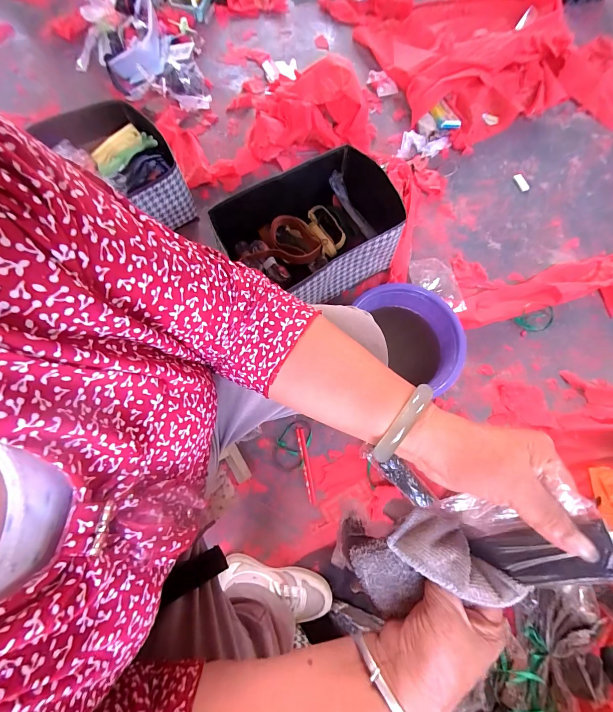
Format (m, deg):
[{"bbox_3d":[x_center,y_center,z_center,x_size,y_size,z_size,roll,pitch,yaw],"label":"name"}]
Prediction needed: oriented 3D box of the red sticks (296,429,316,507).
[{"bbox_3d":[-0.001,0.265,0.772,0.018,0.012,0.178,-11,75,-3],"label":"red sticks"}]

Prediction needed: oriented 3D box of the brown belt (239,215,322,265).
[{"bbox_3d":[-0.058,-0.316,0.852,0.188,0.063,0.164,2,74,0],"label":"brown belt"}]

